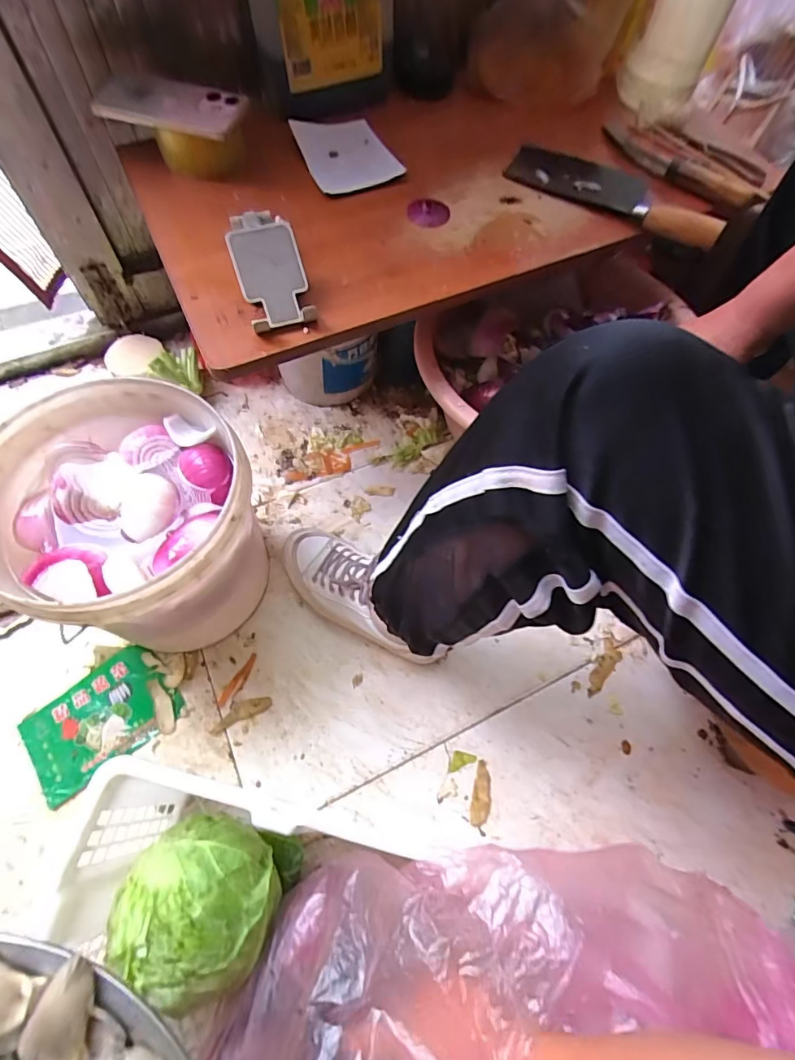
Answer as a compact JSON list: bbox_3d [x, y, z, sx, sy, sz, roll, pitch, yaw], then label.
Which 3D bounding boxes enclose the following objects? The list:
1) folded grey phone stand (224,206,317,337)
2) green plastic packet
[{"bbox_3d":[-0.128,-0.262,0.474,0.066,0.054,0.098,-15,65,-10],"label":"folded grey phone stand"},{"bbox_3d":[-0.352,0.222,0.556,0.159,0.015,0.110,-36,70,-18],"label":"green plastic packet"}]

